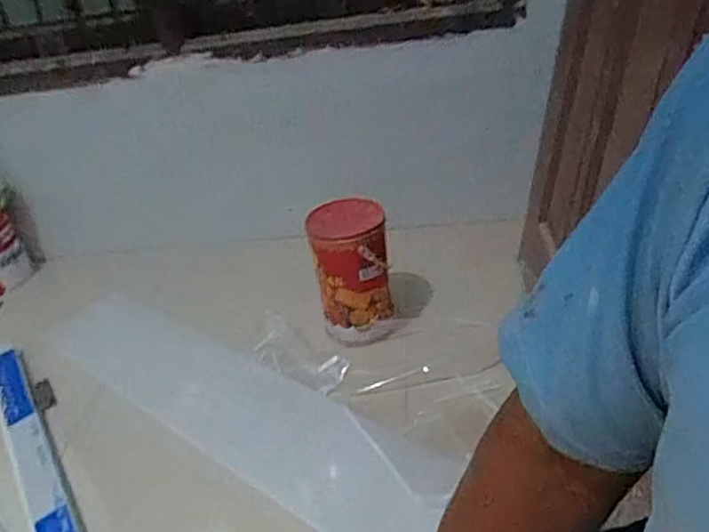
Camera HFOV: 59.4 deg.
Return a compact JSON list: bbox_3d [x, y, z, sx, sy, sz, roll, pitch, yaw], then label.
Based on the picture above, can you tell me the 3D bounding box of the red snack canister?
[{"bbox_3d":[-0.008,0.010,1.255,0.144,0.248,0.179,-9,32,-4],"label":"red snack canister"}]

